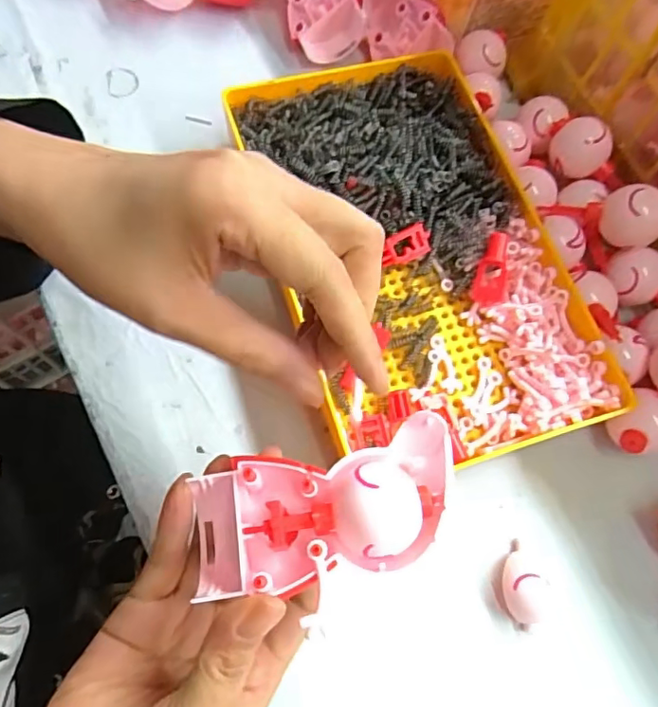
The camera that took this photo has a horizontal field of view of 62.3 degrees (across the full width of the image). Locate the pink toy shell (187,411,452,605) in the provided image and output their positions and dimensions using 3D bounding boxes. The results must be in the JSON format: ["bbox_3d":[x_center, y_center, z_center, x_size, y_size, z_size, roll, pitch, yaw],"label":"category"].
[{"bbox_3d":[-0.004,0.061,0.209,0.107,0.026,0.048,-17,73,4],"label":"pink toy shell"}]

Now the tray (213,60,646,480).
[{"bbox_3d":[0.046,-0.059,0.306,0.141,0.032,0.241,-15,72,-11],"label":"tray"}]

